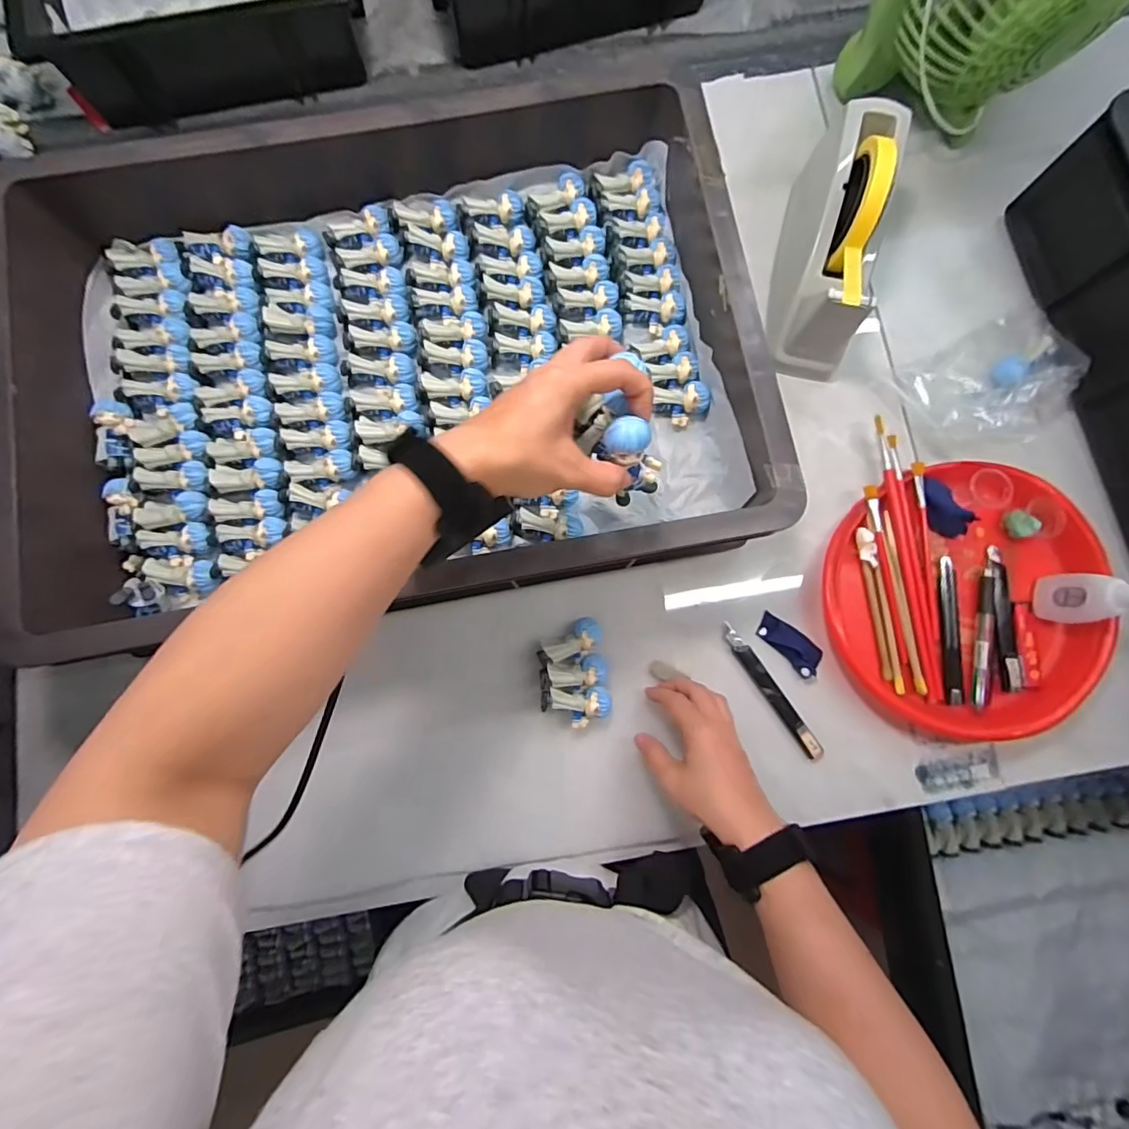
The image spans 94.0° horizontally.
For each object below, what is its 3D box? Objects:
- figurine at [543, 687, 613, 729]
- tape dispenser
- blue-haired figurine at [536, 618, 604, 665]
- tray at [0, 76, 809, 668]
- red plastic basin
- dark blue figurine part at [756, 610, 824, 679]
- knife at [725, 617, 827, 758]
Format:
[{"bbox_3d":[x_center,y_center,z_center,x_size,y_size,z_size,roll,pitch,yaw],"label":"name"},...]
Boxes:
[{"bbox_3d":[0.011,0.128,0.472,0.061,0.026,0.036,-1,82,0],"label":"figurine"},{"bbox_3d":[0.257,-0.301,0.486,0.075,0.118,0.217,11,82,1],"label":"tape dispenser"},{"bbox_3d":[0.006,0.071,0.476,0.060,0.023,0.028,-29,85,-3],"label":"blue-haired figurine"},{"bbox_3d":[-0.144,-0.177,0.458,0.580,0.118,0.417,-11,84,-2],"label":"tray"},{"bbox_3d":[0.367,0.028,0.484,0.235,0.032,0.237,0,82,0],"label":"red plastic basin"},{"bbox_3d":[0.211,0.076,0.491,0.065,0.010,0.031,36,84,4],"label":"dark blue figurine part"},{"bbox_3d":[0.190,0.116,0.485,0.016,0.008,0.141,-34,84,-4],"label":"knife"}]

